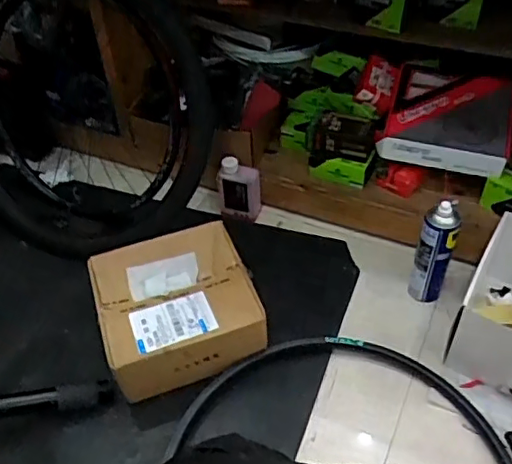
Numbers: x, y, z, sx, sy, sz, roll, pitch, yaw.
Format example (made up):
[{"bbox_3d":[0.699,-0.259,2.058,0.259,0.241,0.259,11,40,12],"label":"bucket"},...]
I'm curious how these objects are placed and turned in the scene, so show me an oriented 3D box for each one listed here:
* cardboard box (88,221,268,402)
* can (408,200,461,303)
[{"bbox_3d":[-0.147,0.132,1.054,0.275,0.098,0.259,-16,46,-13],"label":"cardboard box"},{"bbox_3d":[0.338,0.046,1.084,0.064,0.241,0.052,14,47,17],"label":"can"}]

